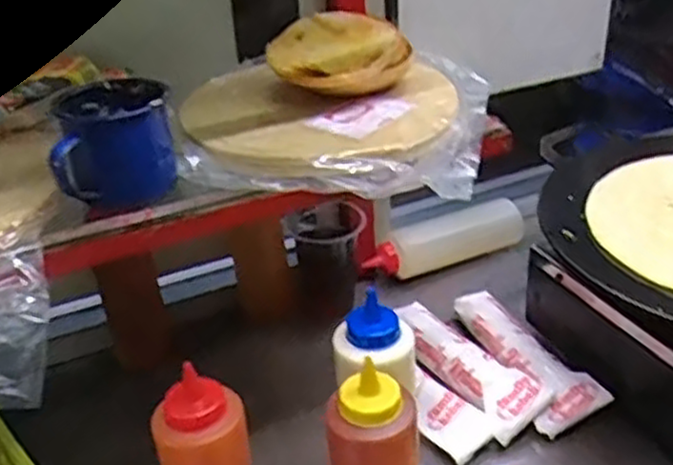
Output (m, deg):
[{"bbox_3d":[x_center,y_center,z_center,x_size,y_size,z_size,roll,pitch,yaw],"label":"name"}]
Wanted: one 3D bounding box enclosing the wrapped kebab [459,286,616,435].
[{"bbox_3d":[0.181,0.119,0.765,0.062,0.029,0.204,-12,32,-19],"label":"wrapped kebab"}]

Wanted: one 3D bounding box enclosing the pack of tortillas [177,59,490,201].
[{"bbox_3d":[-0.009,-0.093,0.594,0.242,0.022,0.218,5,30,10],"label":"pack of tortillas"}]

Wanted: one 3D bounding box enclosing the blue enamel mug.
[{"bbox_3d":[-0.148,-0.058,0.512,0.074,0.067,0.087,-6,30,-10],"label":"blue enamel mug"}]

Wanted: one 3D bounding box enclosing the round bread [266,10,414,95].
[{"bbox_3d":[-0.001,-0.143,0.608,0.097,0.040,0.093,18,35,29],"label":"round bread"}]

